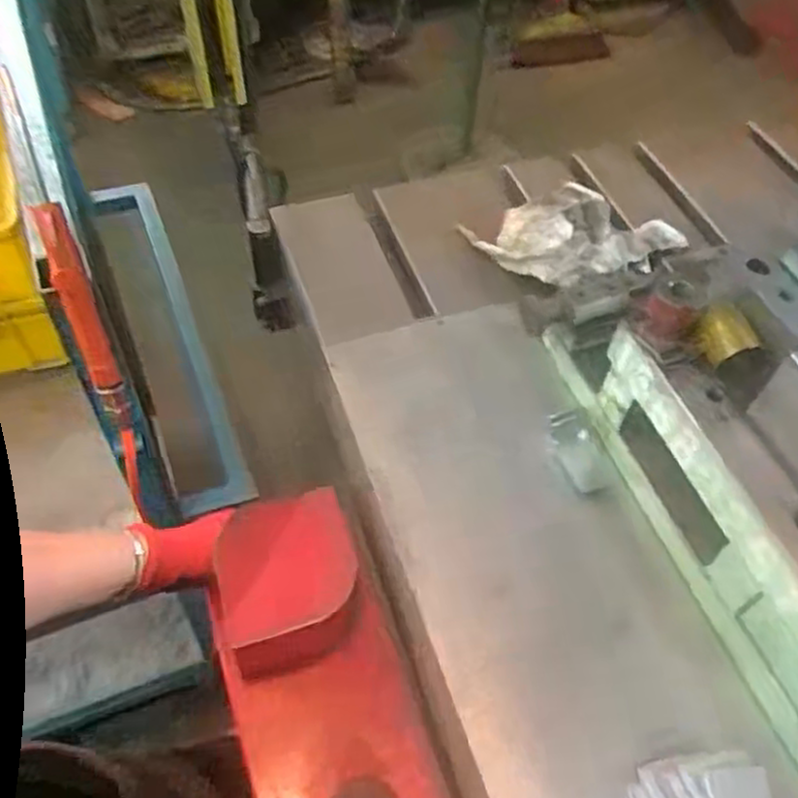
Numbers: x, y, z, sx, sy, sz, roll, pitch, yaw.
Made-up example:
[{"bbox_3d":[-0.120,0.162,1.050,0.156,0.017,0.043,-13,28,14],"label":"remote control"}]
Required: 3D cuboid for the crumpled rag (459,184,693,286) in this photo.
[{"bbox_3d":[0.201,-0.191,0.844,0.198,0.058,0.161,-25,59,-22],"label":"crumpled rag"}]

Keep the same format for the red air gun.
[{"bbox_3d":[-0.232,-0.056,0.547,0.021,0.173,0.066,-18,57,-18],"label":"red air gun"}]

